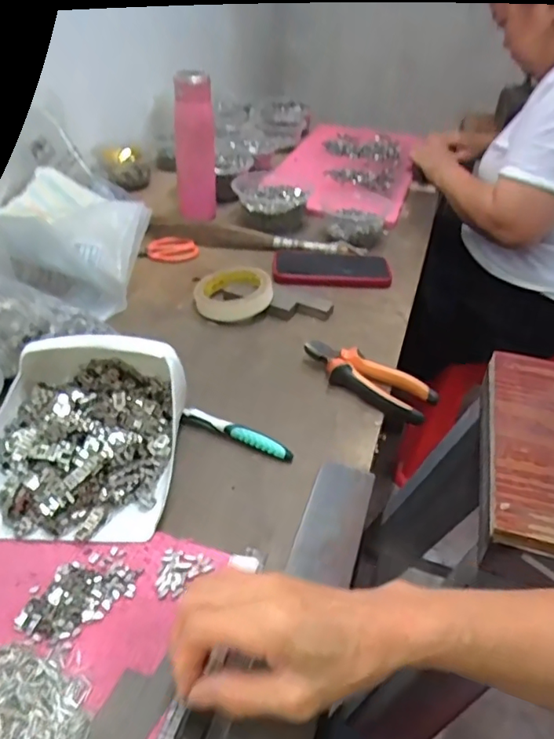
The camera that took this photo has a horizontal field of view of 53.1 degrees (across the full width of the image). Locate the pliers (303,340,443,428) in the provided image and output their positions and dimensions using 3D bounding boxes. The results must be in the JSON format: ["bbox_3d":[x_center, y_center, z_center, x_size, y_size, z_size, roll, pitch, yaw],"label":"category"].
[{"bbox_3d":[0.098,0.009,0.602,0.150,0.026,0.055,30,44,27],"label":"pliers"}]

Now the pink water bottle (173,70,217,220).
[{"bbox_3d":[-0.129,-0.357,0.883,0.057,0.205,0.050,-6,40,-15],"label":"pink water bottle"}]

